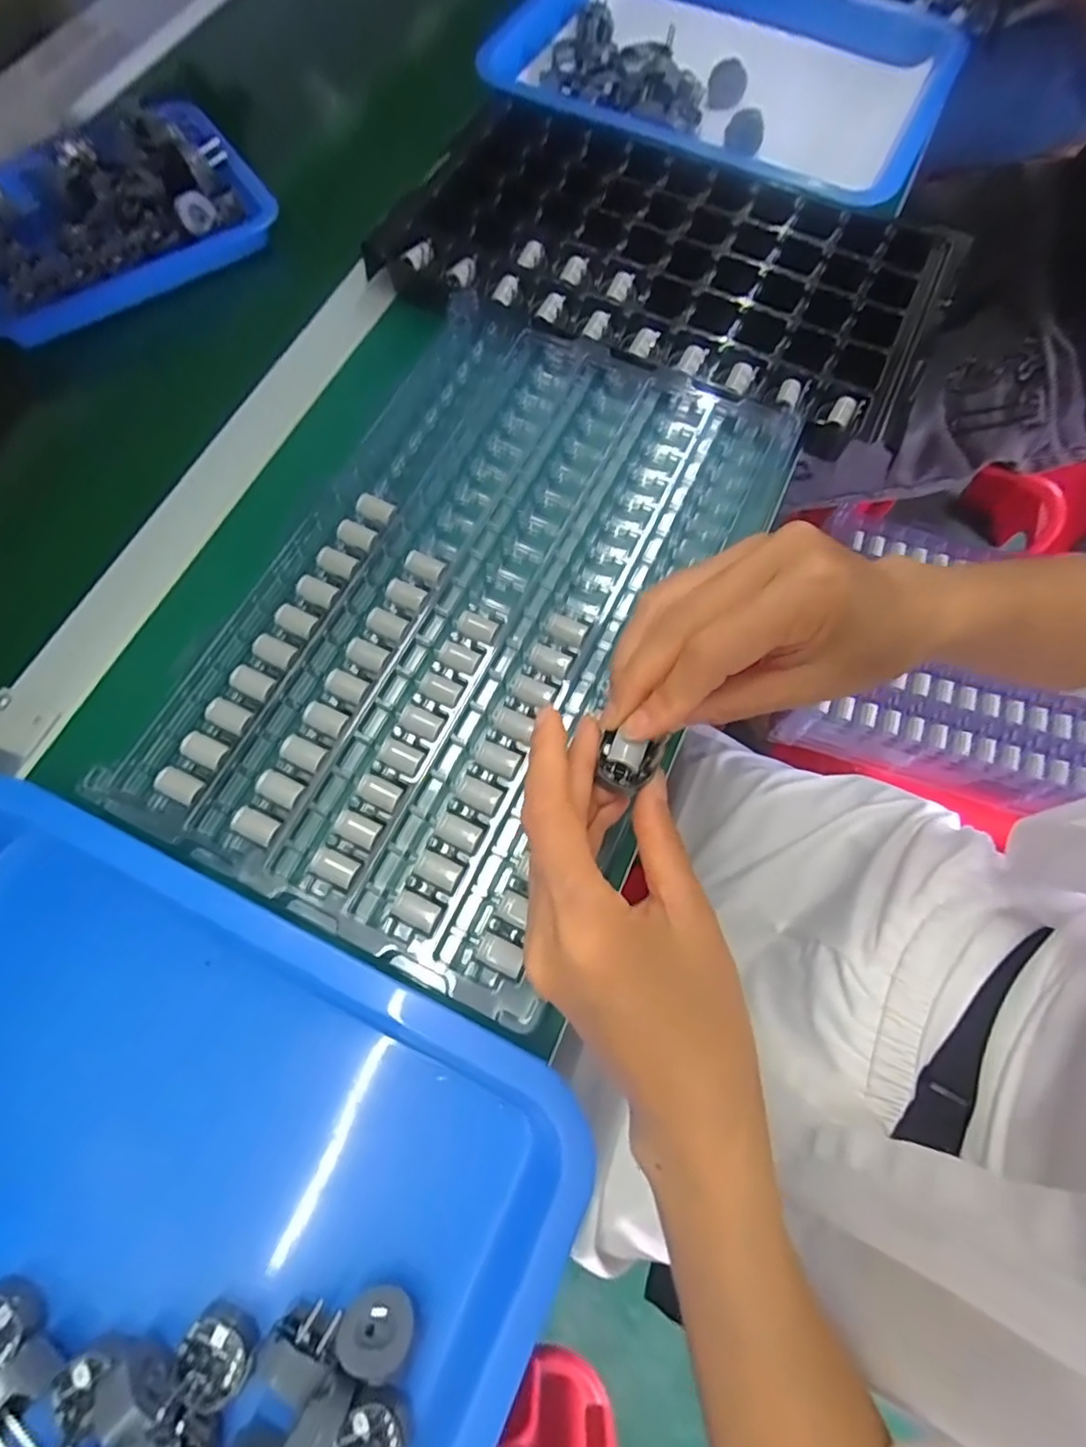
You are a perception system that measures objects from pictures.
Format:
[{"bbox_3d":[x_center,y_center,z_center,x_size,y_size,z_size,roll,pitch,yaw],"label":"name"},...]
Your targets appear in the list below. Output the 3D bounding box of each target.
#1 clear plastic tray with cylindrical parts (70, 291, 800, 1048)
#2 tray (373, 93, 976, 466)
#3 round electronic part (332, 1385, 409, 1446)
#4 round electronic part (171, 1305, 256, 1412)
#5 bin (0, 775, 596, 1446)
[{"bbox_3d":[-0.032,-0.070,0.339,0.226,0.024,0.363,22,72,8],"label":"clear plastic tray with cylindrical parts"},{"bbox_3d":[0.083,-0.309,0.419,0.346,0.031,0.199,25,72,8],"label":"tray"},{"bbox_3d":[-0.064,0.263,0.230,0.025,0.009,0.031,34,74,11],"label":"round electronic part"},{"bbox_3d":[-0.124,0.240,0.240,0.027,0.010,0.025,0,70,0],"label":"round electronic part"},{"bbox_3d":[-0.180,0.205,0.252,0.341,0.068,0.249,25,72,8],"label":"bin"}]

